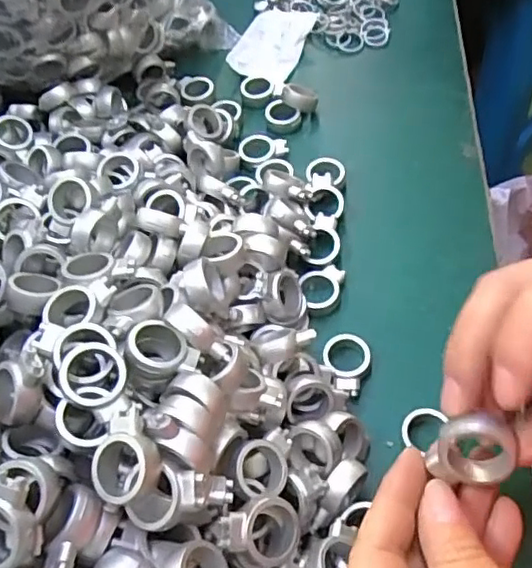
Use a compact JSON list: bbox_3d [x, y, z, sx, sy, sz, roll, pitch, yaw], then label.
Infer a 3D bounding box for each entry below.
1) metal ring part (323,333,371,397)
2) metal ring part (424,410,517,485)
[{"bbox_3d":[0.043,0.043,0.329,0.025,0.010,0.033,8,57,9],"label":"metal ring part"},{"bbox_3d":[0.074,0.058,0.219,0.028,0.027,0.011,7,28,13],"label":"metal ring part"}]

